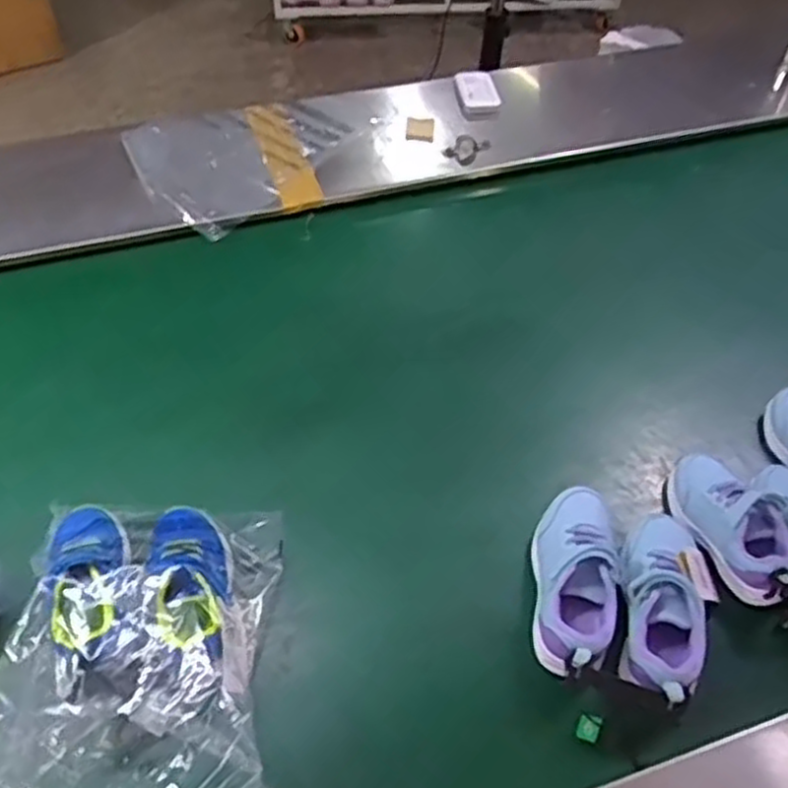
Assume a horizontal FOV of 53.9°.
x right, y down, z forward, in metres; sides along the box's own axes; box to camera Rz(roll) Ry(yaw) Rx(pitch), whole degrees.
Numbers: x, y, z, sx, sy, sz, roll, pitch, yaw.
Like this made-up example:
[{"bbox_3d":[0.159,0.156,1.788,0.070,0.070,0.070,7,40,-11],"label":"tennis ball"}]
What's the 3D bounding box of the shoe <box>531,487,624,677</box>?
[{"bbox_3d":[0.176,0.177,0.756,0.080,0.079,0.198,11,53,6],"label":"shoe"}]

